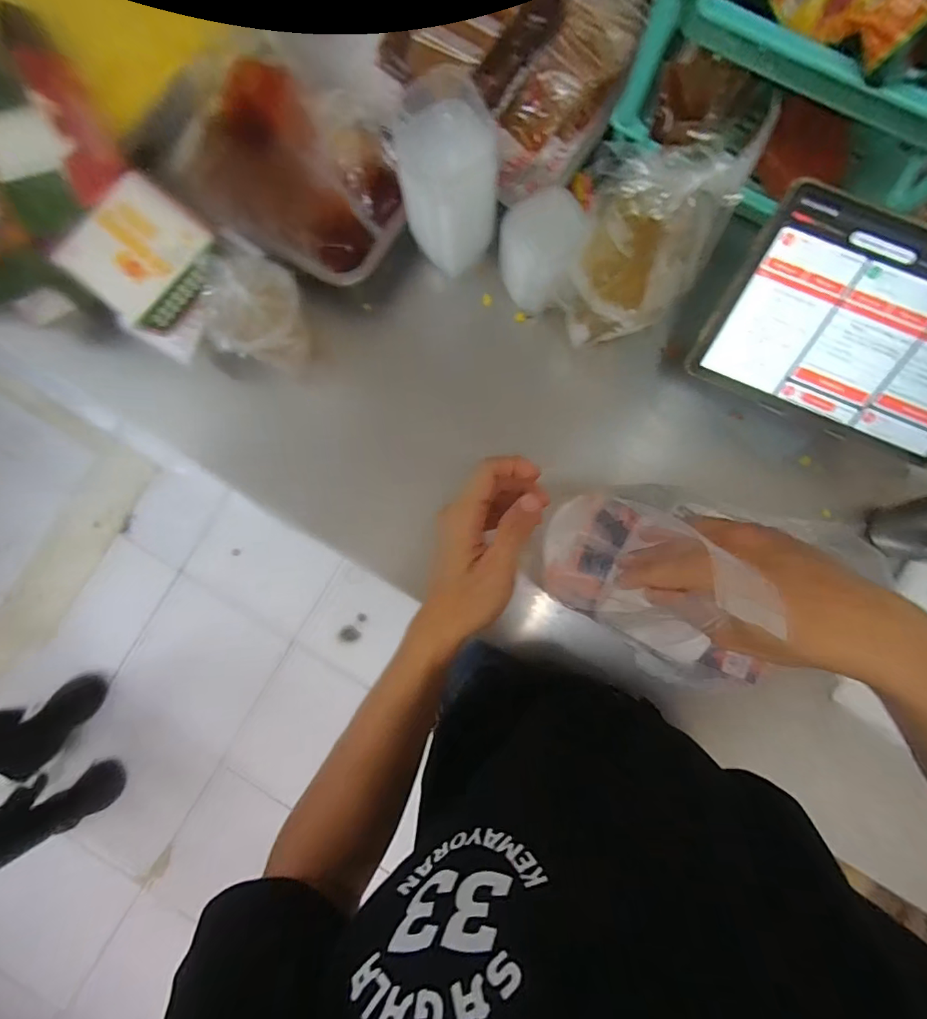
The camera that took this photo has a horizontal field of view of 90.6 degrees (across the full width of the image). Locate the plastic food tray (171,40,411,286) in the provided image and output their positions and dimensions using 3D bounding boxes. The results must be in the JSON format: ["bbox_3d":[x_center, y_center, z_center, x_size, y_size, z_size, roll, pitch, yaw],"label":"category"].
[{"bbox_3d":[-0.180,-0.374,0.503,0.240,0.042,0.197,28,87,2],"label":"plastic food tray"}]

